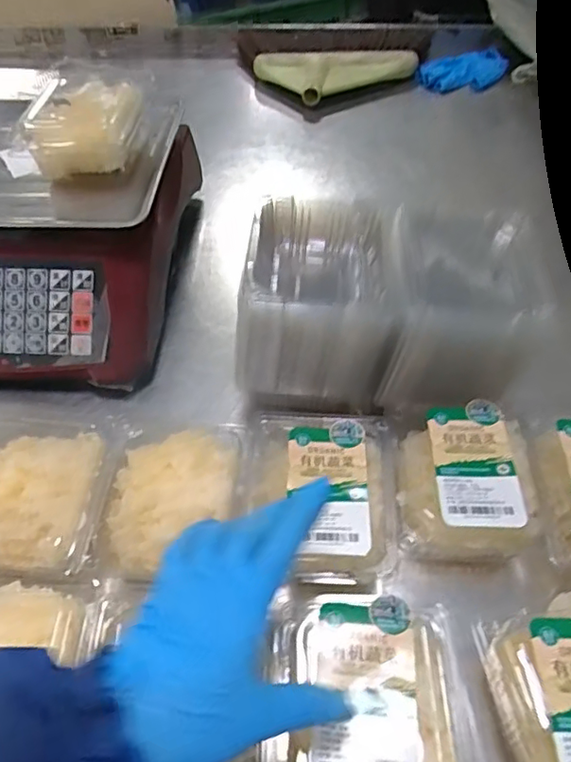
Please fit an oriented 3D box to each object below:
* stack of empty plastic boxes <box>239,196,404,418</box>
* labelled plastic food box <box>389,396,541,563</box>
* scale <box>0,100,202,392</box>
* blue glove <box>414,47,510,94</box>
[{"bbox_3d":[0.031,-0.062,0.504,0.131,0.131,0.133,5,53,6],"label":"stack of empty plastic boxes"},{"bbox_3d":[0.137,0.074,0.452,0.102,0.039,0.124,1,53,2],"label":"labelled plastic food box"},{"bbox_3d":[-0.286,-0.166,0.610,0.338,0.163,0.337,1,53,3],"label":"scale"},{"bbox_3d":[0.308,-0.531,0.990,0.167,0.021,0.098,-18,54,-11],"label":"blue glove"}]

